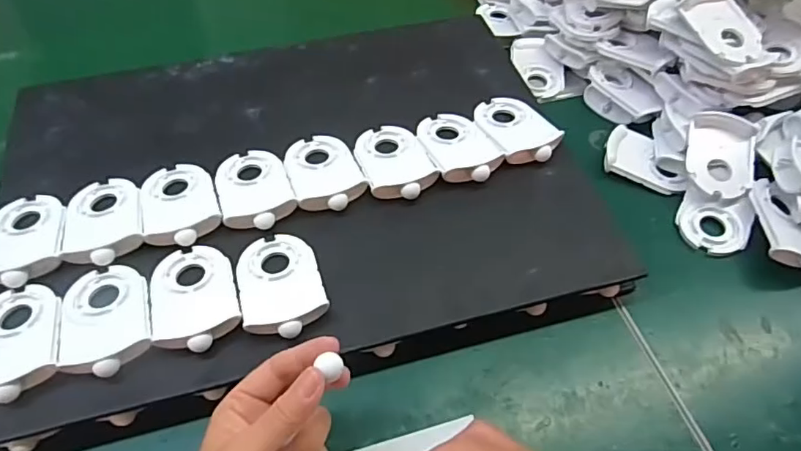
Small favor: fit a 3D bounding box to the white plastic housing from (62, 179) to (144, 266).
[{"bbox_3d":[-0.239,-0.007,0.447,0.057,0.011,0.089,-17,54,-13],"label":"white plastic housing"}]

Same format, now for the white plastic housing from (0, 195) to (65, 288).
[{"bbox_3d":[-0.292,0.008,0.428,0.057,0.012,0.086,-17,54,-13],"label":"white plastic housing"}]

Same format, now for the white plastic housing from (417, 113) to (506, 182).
[{"bbox_3d":[0.051,-0.072,0.495,0.058,0.013,0.088,-19,55,-14],"label":"white plastic housing"}]

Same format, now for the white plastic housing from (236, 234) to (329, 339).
[{"bbox_3d":[-0.088,0.041,0.405,0.058,0.009,0.088,-13,53,-10],"label":"white plastic housing"}]

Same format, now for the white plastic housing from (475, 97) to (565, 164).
[{"bbox_3d":[0.105,-0.090,0.510,0.057,0.015,0.088,-21,55,-15],"label":"white plastic housing"}]

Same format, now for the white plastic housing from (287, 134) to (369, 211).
[{"bbox_3d":[-0.066,-0.048,0.477,0.057,0.009,0.089,-16,54,-12],"label":"white plastic housing"}]

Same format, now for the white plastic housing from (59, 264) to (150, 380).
[{"bbox_3d":[-0.206,0.064,0.388,0.058,0.009,0.086,-15,54,-11],"label":"white plastic housing"}]

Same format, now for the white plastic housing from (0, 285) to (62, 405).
[{"bbox_3d":[-0.264,0.077,0.380,0.060,0.014,0.088,-16,54,-12],"label":"white plastic housing"}]

